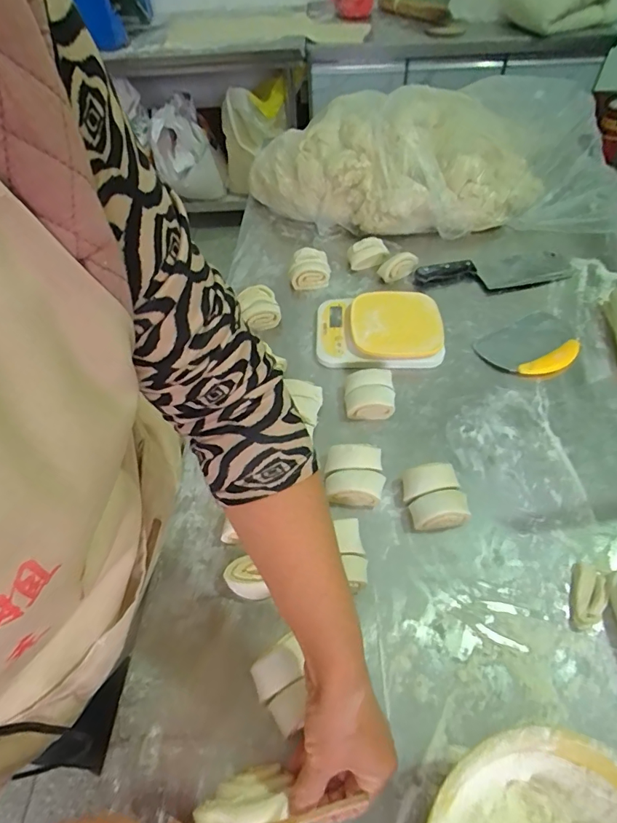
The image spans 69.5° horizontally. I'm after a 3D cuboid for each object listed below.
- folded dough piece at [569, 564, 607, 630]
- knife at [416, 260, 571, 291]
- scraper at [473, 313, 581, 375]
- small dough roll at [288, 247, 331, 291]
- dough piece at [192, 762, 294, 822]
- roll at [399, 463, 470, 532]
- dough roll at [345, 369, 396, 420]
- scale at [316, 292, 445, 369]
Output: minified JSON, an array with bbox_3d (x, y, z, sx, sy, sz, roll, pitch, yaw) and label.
[{"bbox_3d":[0.300,0.195,0.474,0.030,0.020,0.073,21,58,17],"label":"folded dough piece"},{"bbox_3d":[0.328,-0.248,0.794,0.257,0.023,0.078,-5,54,-1],"label":"knife"},{"bbox_3d":[0.358,-0.107,0.699,0.156,0.021,0.108,-26,57,-15],"label":"scraper"},{"bbox_3d":[0.002,-0.255,0.808,0.072,0.045,0.067,-4,54,1],"label":"small dough roll"},{"bbox_3d":[-0.050,0.327,0.363,0.075,0.032,0.052,-12,54,-6],"label":"dough piece"},{"bbox_3d":[0.153,0.103,0.546,0.069,0.040,0.076,-10,54,-4],"label":"roll"},{"bbox_3d":[0.087,-0.026,0.637,0.067,0.030,0.074,-1,54,3],"label":"dough roll"},{"bbox_3d":[0.110,-0.135,0.716,0.195,0.043,0.147,0,54,3],"label":"scale"}]

